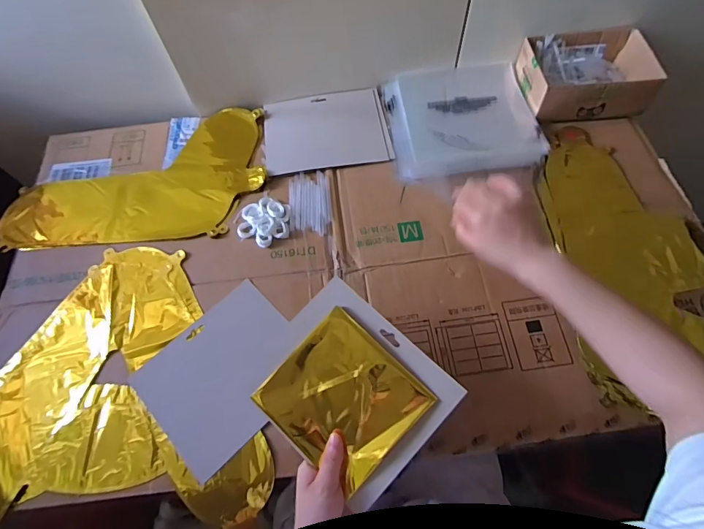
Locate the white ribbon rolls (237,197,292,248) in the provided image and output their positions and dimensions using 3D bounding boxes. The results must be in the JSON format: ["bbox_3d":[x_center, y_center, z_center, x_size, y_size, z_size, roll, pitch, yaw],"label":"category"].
[{"bbox_3d":[-0.127,-0.065,0.598,0.076,0.011,0.073,-1,64,2],"label":"white ribbon rolls"}]

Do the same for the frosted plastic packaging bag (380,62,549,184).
[{"bbox_3d":[0.176,-0.236,0.668,0.228,0.025,0.219,-6,64,0],"label":"frosted plastic packaging bag"}]

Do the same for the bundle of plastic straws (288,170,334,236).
[{"bbox_3d":[-0.062,-0.095,0.615,0.062,0.006,0.108,-7,64,0],"label":"bundle of plastic straws"}]

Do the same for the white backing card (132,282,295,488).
[{"bbox_3d":[-0.157,0.137,0.520,0.193,0.011,0.157,-42,77,-13],"label":"white backing card"}]

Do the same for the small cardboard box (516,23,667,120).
[{"bbox_3d":[0.377,-0.305,0.663,0.190,0.065,0.137,-7,64,0],"label":"small cardboard box"}]

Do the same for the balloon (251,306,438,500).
[{"bbox_3d":[-0.009,0.142,0.438,0.146,0.018,0.138,42,79,14],"label":"balloon"}]

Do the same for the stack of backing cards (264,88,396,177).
[{"bbox_3d":[-0.043,-0.226,0.680,0.198,0.005,0.163,-9,64,-1],"label":"stack of backing cards"}]

